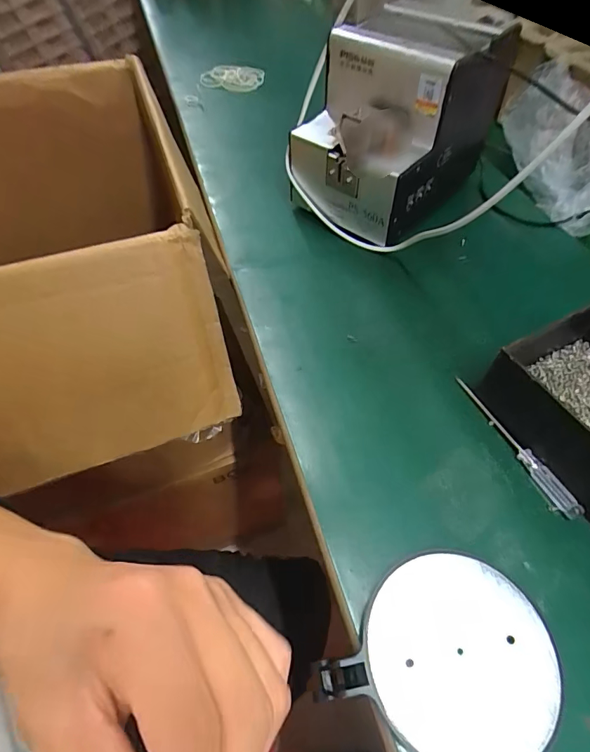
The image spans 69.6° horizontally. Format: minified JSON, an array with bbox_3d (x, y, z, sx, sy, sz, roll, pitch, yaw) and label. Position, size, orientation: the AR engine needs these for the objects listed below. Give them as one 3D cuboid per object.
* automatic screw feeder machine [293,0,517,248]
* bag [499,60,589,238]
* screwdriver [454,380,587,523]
[{"bbox_3d":[0.109,-0.243,0.417,0.145,0.162,0.185,36,62,23],"label":"automatic screw feeder machine"},{"bbox_3d":[0.282,-0.236,0.444,0.068,0.099,0.167,-25,58,-16],"label":"bag"},{"bbox_3d":[0.152,0.045,0.294,0.010,0.007,0.115,-20,57,-13],"label":"screwdriver"}]

